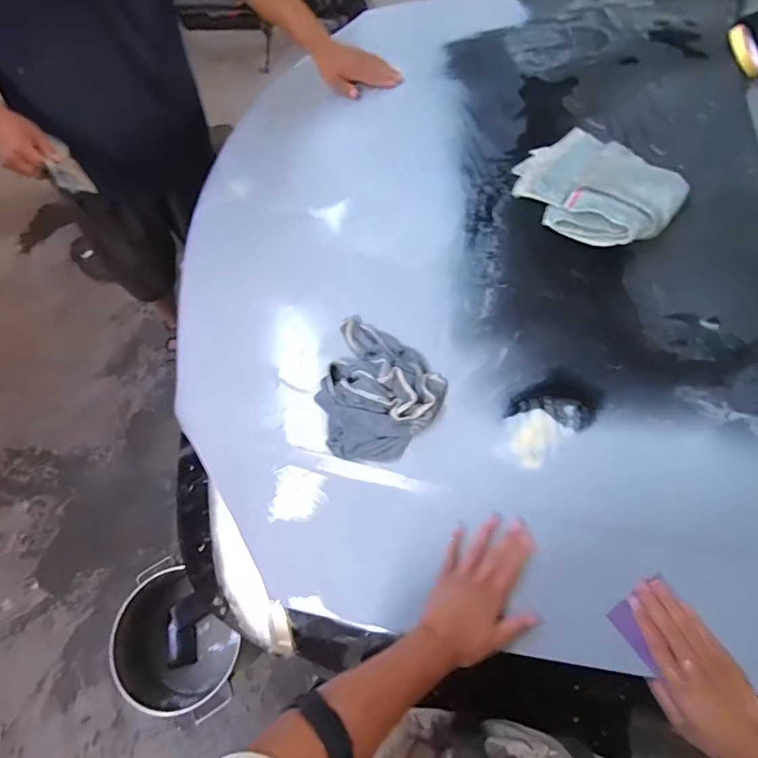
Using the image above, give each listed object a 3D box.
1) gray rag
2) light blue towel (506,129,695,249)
[{"bbox_3d":[0.009,0.010,0.657,0.165,0.057,0.179,16,67,8],"label":"gray rag"},{"bbox_3d":[0.345,-0.312,0.744,0.196,0.037,0.248,-44,59,-12],"label":"light blue towel"}]

